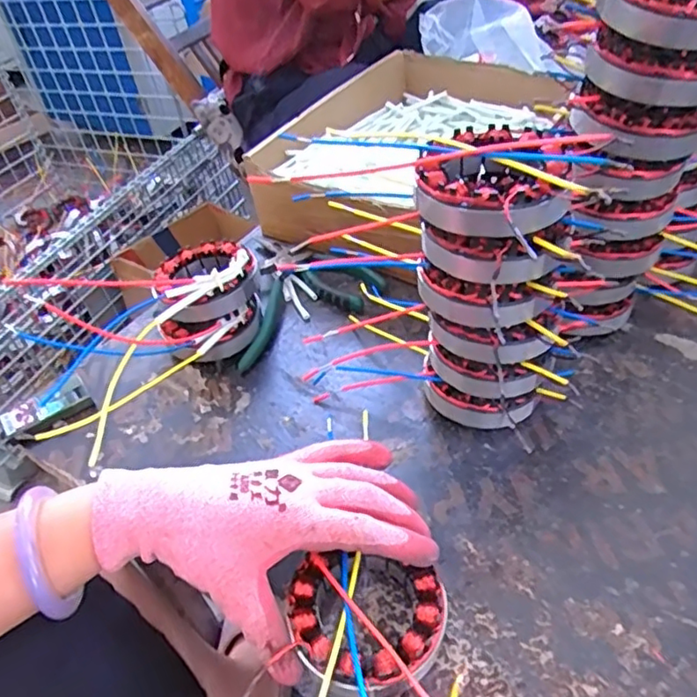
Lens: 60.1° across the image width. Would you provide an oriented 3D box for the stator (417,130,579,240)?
[{"bbox_3d":[0.078,-0.092,0.328,0.069,0.040,0.073,-5,44,4],"label":"stator"}]

